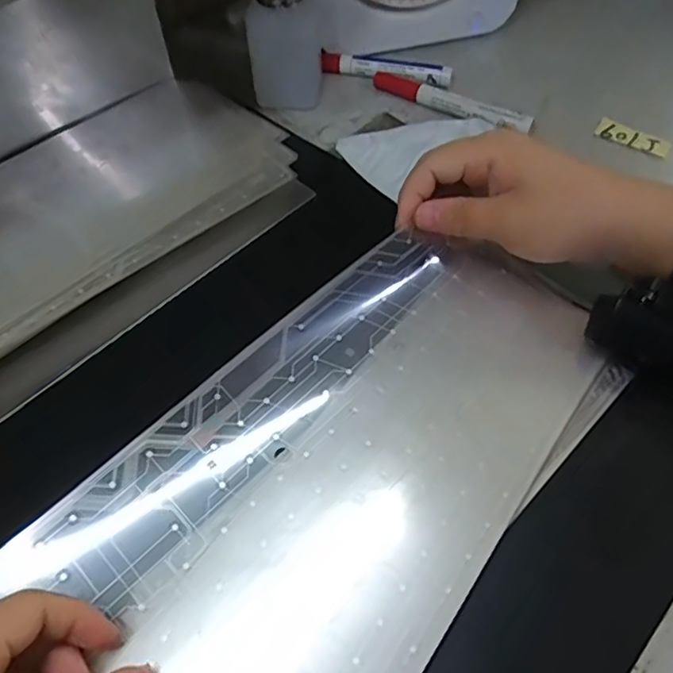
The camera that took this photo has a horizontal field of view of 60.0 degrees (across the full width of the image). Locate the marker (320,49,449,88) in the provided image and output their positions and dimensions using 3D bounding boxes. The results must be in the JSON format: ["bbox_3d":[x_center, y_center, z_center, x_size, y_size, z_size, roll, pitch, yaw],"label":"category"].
[{"bbox_3d":[0.042,-0.233,0.506,0.113,0.014,0.020,15,58,12],"label":"marker"}]

